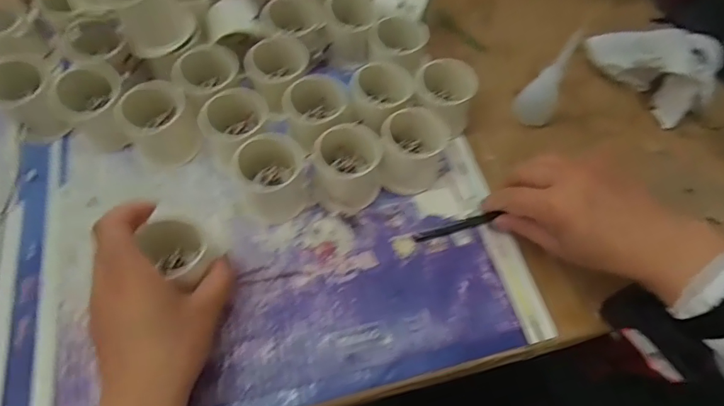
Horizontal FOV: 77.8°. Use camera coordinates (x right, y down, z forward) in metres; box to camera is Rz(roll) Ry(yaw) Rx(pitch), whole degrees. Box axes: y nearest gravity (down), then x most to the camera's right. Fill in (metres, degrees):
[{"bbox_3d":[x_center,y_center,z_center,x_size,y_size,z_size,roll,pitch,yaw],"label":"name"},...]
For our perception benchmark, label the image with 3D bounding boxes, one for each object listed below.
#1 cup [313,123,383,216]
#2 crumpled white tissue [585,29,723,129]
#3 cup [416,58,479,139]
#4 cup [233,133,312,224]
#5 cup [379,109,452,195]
[{"bbox_3d":[-0.013,-0.032,0.373,0.057,0.046,0.068,-7,61,-7],"label":"cup"},{"bbox_3d":[0.299,-0.147,0.444,0.086,0.059,0.113,-37,68,-21],"label":"crumpled white tissue"},{"bbox_3d":[0.077,-0.095,0.410,0.057,0.050,0.050,14,61,5],"label":"cup"},{"bbox_3d":[-0.071,-0.019,0.361,0.052,0.049,0.053,1,60,-2],"label":"cup"},{"bbox_3d":[0.044,-0.043,0.380,0.056,0.050,0.052,1,60,-2],"label":"cup"}]

